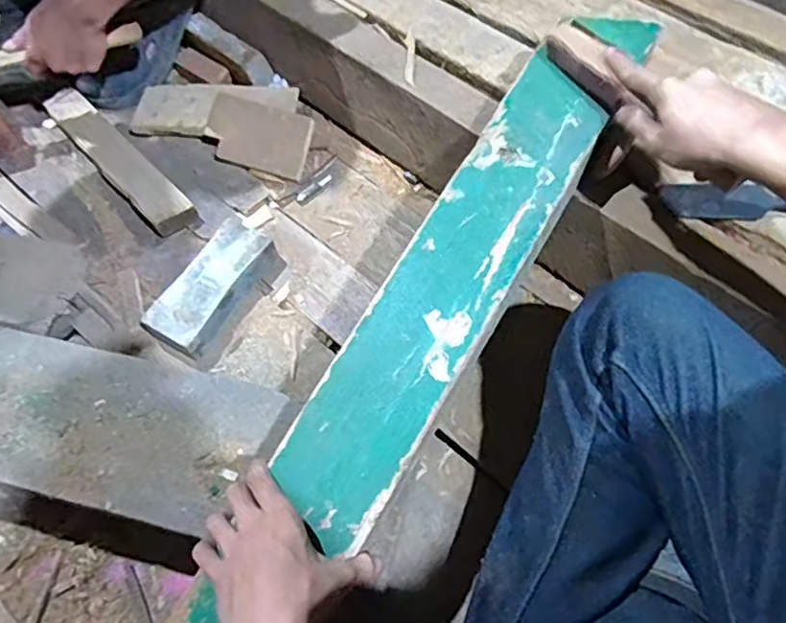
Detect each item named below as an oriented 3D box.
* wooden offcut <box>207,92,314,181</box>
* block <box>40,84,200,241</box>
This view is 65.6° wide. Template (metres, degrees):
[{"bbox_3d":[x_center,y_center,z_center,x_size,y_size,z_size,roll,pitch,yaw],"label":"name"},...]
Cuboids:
[{"bbox_3d":[-0.178,-0.229,0.802,0.135,0.010,0.088,14,90,5],"label":"wooden offcut"},{"bbox_3d":[-0.378,-0.217,0.830,0.060,0.037,0.331,-41,68,-16],"label":"block"}]

